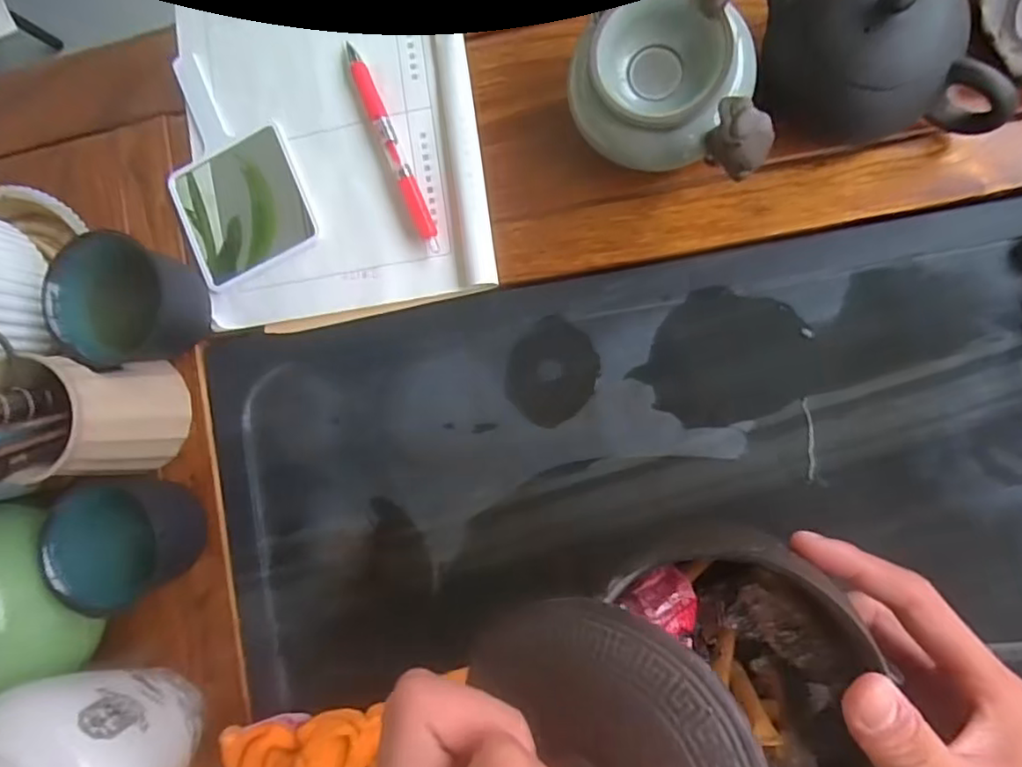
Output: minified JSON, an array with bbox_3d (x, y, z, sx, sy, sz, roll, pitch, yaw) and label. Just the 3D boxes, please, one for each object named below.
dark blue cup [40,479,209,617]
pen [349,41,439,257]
[{"bbox_3d":[-0.228,0.093,0.386,0.067,0.075,0.069,0,90,10],"label":"dark blue cup"},{"bbox_3d":[-0.074,-0.148,0.385,0.010,0.016,0.140,-24,88,8],"label":"pen"}]

